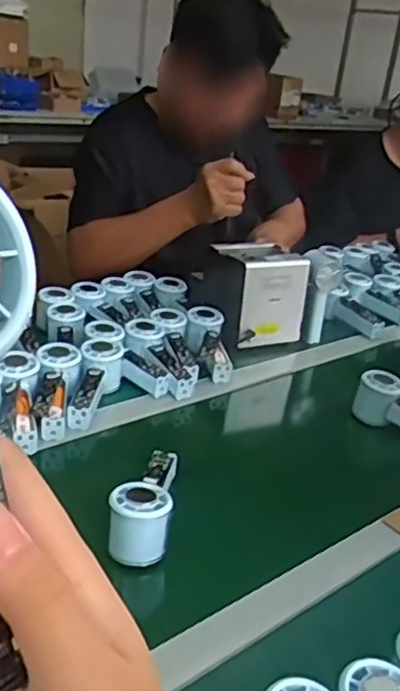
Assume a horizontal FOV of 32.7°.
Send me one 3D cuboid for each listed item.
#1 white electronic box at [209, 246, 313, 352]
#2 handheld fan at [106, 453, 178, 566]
[{"bbox_3d":[0.096,-0.087,1.129,0.133,0.140,0.121,-4,27,-24],"label":"white electronic box"},{"bbox_3d":[-0.052,0.149,0.691,0.055,0.062,0.142,8,24,2],"label":"handheld fan"}]

